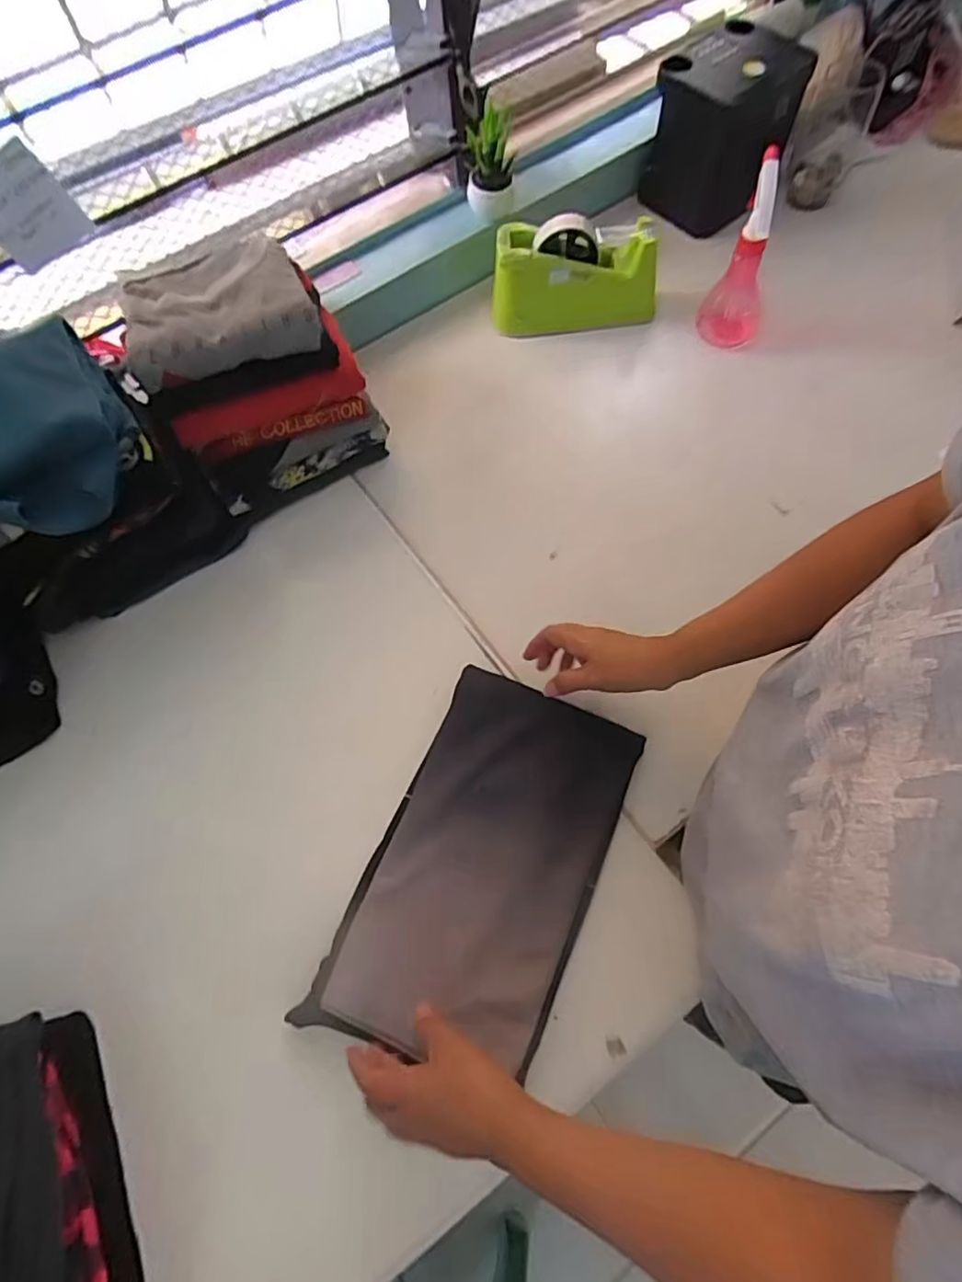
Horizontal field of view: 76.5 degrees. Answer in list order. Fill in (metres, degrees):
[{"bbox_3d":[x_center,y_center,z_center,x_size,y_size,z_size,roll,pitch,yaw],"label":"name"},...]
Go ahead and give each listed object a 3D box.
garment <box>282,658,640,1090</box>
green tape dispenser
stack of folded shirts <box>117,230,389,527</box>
[{"bbox_3d":[0.004,0.190,0.525,0.180,0.026,0.319,22,71,12],"label":"garment"},{"bbox_3d":[0.111,-0.435,0.736,0.190,0.129,0.048,-3,68,2],"label":"green tape dispenser"},{"bbox_3d":[-0.234,-0.268,0.639,0.187,0.184,0.160,-32,70,-9],"label":"stack of folded shirts"}]

